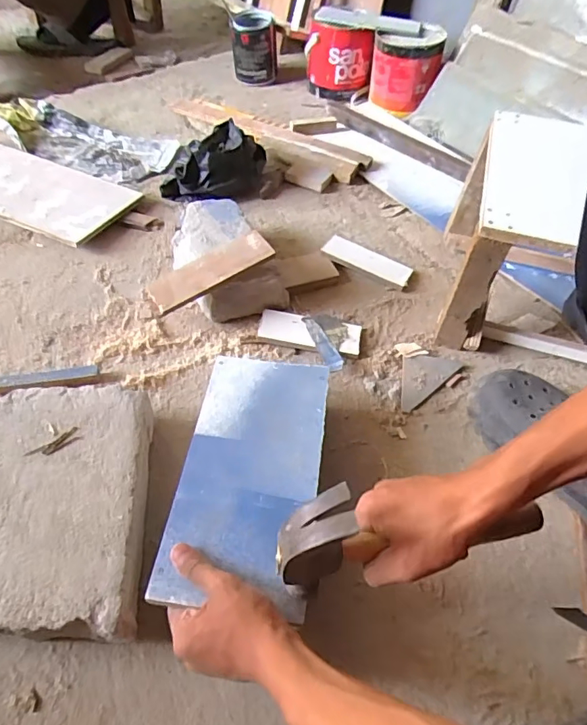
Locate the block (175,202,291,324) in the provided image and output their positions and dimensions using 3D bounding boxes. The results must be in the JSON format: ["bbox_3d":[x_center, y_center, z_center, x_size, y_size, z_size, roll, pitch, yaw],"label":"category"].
[{"bbox_3d":[-0.109,-0.160,0.748,0.130,0.080,0.214,-22,58,-21],"label":"block"}]

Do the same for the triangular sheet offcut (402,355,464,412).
[{"bbox_3d":[0.176,0.017,0.681,0.116,0.006,0.060,-32,62,-26],"label":"triangular sheet offcut"}]

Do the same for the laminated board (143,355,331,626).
[{"bbox_3d":[-0.041,0.104,0.496,0.132,0.005,0.261,7,53,2],"label":"laminated board"}]

